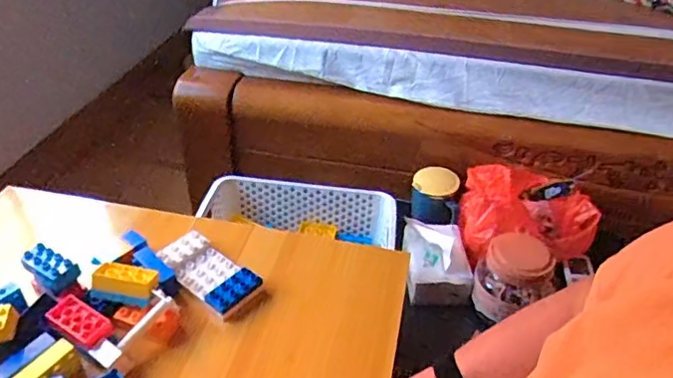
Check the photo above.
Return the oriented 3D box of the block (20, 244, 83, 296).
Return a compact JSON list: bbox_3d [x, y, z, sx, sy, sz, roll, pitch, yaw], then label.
[{"bbox_3d":[-0.319,0.087,0.627,0.063,0.023,0.034,29,58,17],"label":"block"}]

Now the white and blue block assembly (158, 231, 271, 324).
[{"bbox_3d":[-0.149,0.104,0.670,0.134,0.034,0.063,28,45,30],"label":"white and blue block assembly"}]

